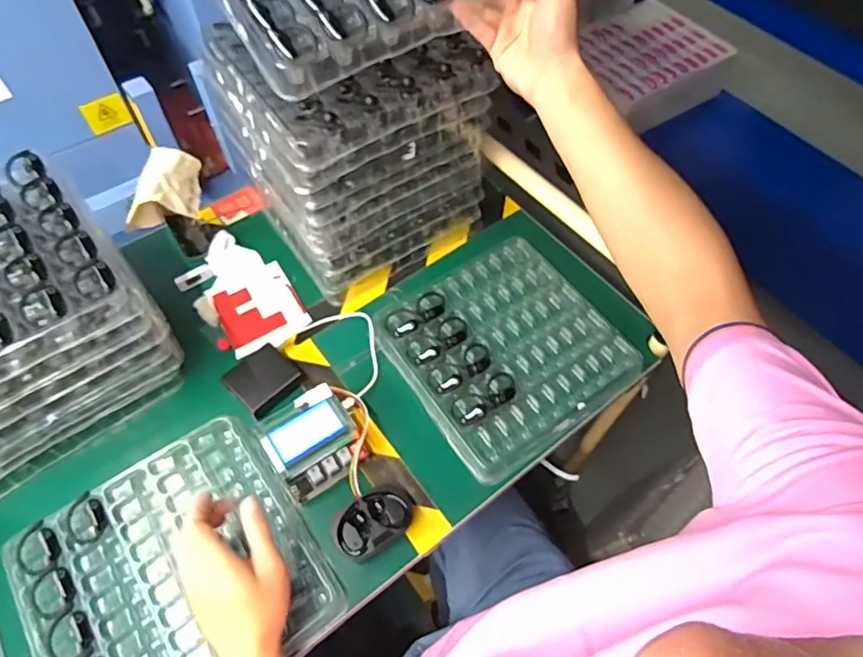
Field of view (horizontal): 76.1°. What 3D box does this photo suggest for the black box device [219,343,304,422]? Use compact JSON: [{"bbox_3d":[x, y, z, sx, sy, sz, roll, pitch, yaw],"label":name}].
[{"bbox_3d":[-0.208,0.065,0.686,0.069,0.028,0.078,35,63,19],"label":"black box device"}]

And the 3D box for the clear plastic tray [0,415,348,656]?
[{"bbox_3d":[-0.259,0.252,0.565,0.257,0.037,0.263,-33,64,-20],"label":"clear plastic tray"}]

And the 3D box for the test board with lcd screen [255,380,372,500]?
[{"bbox_3d":[-0.129,0.125,0.630,0.117,0.038,0.104,-26,62,-17],"label":"test board with lcd screen"}]

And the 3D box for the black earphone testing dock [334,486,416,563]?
[{"bbox_3d":[-0.060,0.208,0.594,0.088,0.021,0.057,-28,62,-18],"label":"black earphone testing dock"}]

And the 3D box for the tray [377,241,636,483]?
[{"bbox_3d":[0.093,0.022,0.712,0.257,0.033,0.261,-29,63,-18],"label":"tray"}]

